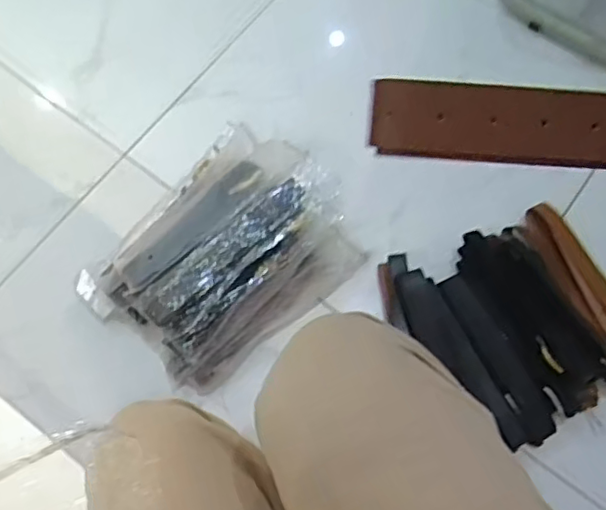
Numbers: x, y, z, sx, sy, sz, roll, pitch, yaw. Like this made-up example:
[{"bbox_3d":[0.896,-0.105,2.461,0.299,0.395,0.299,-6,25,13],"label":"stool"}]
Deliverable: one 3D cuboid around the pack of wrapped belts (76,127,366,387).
[{"bbox_3d":[-0.103,0.002,0.878,0.264,0.102,0.341,40,76,11],"label":"pack of wrapped belts"}]

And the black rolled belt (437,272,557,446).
[{"bbox_3d":[0.264,0.133,0.862,0.044,0.033,0.264,-26,74,-8],"label":"black rolled belt"}]

